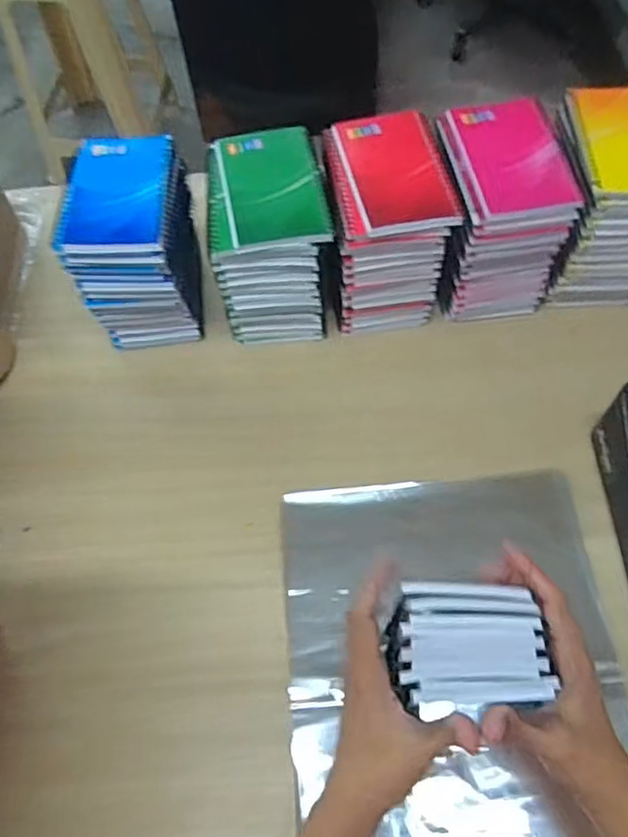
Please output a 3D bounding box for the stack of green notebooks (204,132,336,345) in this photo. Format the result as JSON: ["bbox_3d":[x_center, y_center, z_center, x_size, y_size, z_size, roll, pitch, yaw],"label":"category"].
[{"bbox_3d":[-0.041,-0.164,0.606,0.098,0.144,0.131,-9,61,-1],"label":"stack of green notebooks"}]

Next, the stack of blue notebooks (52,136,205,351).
[{"bbox_3d":[-0.165,-0.161,0.613,0.091,0.155,0.130,-2,61,3],"label":"stack of blue notebooks"}]

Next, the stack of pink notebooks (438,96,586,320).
[{"bbox_3d":[0.170,-0.190,0.608,0.090,0.161,0.122,-10,61,-2],"label":"stack of pink notebooks"}]

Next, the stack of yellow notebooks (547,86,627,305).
[{"bbox_3d":[0.274,-0.194,0.599,0.103,0.162,0.115,-6,61,0],"label":"stack of yellow notebooks"}]

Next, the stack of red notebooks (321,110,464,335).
[{"bbox_3d":[0.068,-0.176,0.613,0.098,0.161,0.135,-8,61,0],"label":"stack of red notebooks"}]

